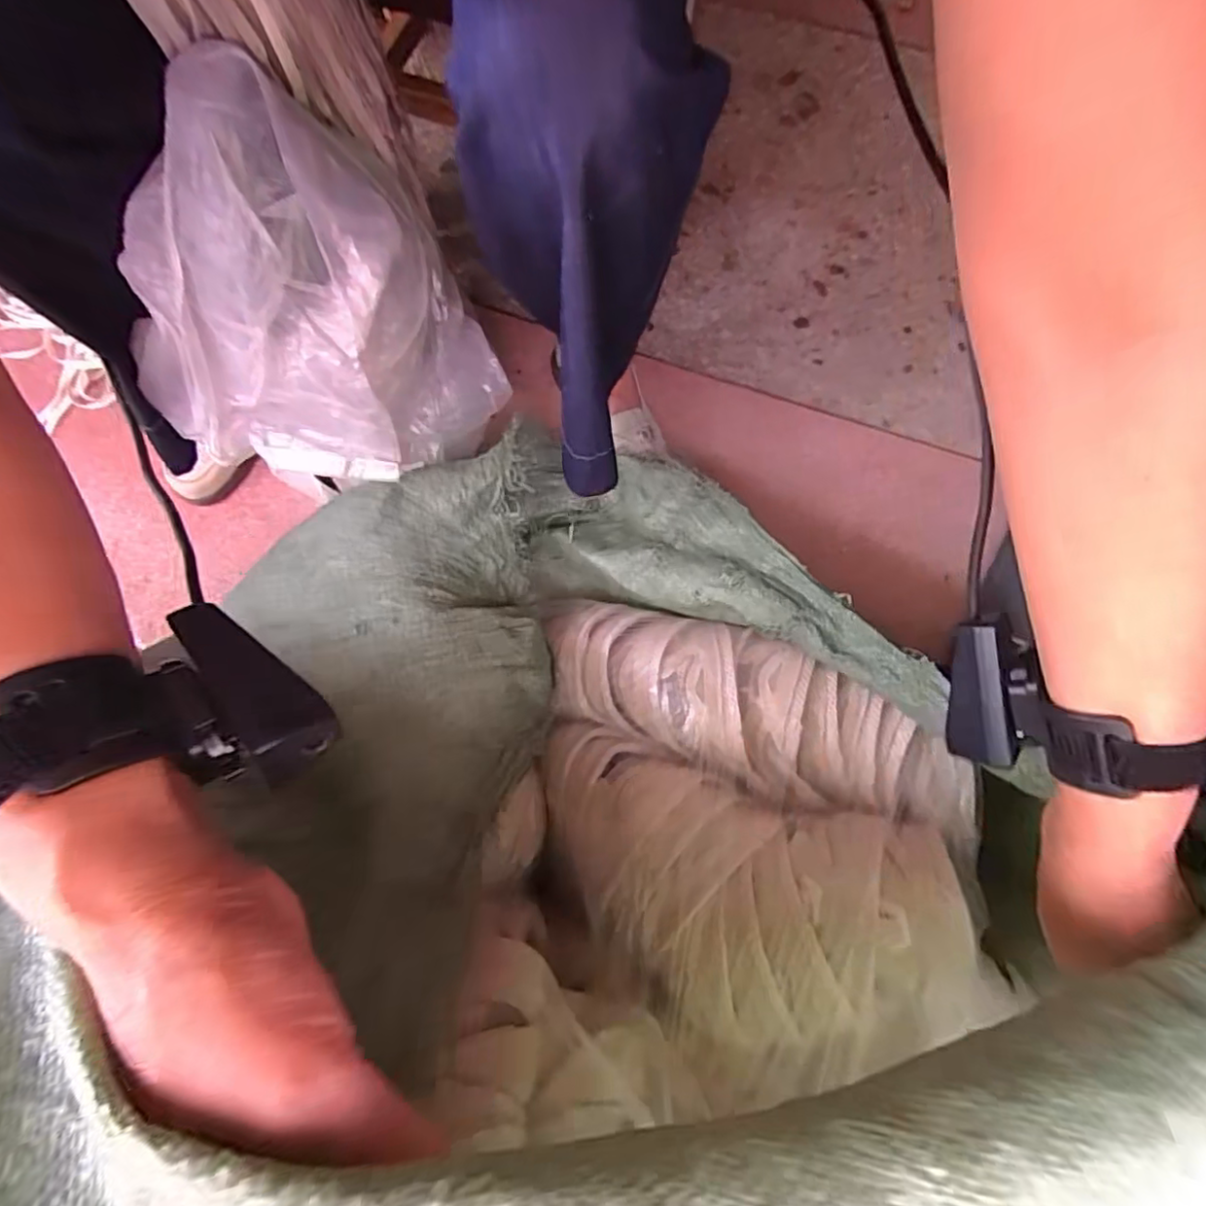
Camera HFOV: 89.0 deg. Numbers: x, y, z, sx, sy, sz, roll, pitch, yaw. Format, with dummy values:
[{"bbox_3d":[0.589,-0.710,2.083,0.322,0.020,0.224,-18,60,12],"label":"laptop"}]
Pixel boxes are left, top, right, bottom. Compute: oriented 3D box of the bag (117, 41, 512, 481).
[{"bbox_3d":[-0.223,-0.205,0.474,0.145,0.271,0.246,44,82,9],"label":"bag"}]

